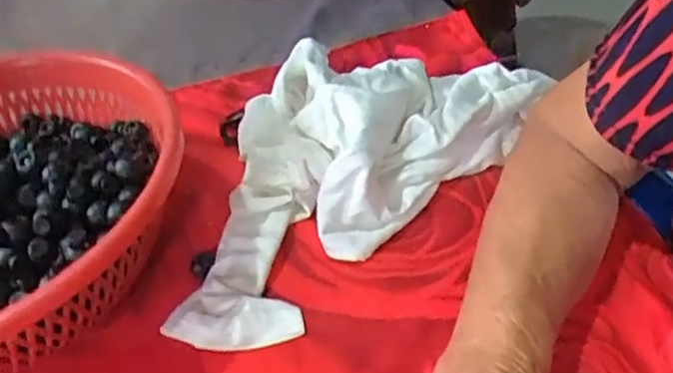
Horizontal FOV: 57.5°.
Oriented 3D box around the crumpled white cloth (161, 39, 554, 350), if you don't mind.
[{"bbox_3d":[-0.006,-0.027,0.431,0.298,0.073,0.157,-35,49,-27],"label":"crumpled white cloth"}]

